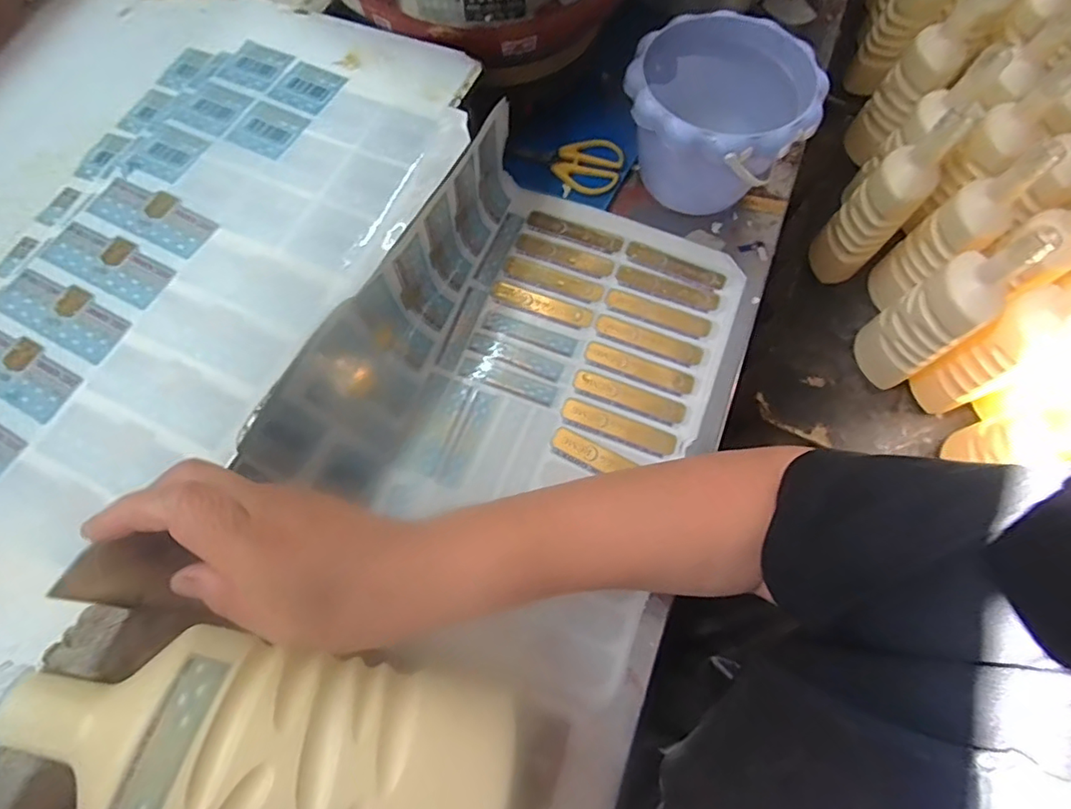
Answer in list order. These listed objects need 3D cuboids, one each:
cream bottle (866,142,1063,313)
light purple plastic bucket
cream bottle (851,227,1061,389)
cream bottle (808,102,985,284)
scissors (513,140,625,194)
[{"bbox_3d":[0.501,-0.203,0.672,0.059,0.240,0.070,-41,75,-14],"label":"cream bottle"},{"bbox_3d":[0.161,-0.255,0.498,0.153,0.113,0.162,1,69,-3],"label":"light purple plastic bucket"},{"bbox_3d":[0.478,-0.110,0.649,0.074,0.254,0.080,-35,75,-15],"label":"cream bottle"},{"bbox_3d":[0.427,-0.243,0.687,0.073,0.237,0.069,41,72,12],"label":"cream bottle"},{"bbox_3d":[0.034,-0.232,0.539,0.101,0.017,0.051,5,68,-1],"label":"scissors"}]

